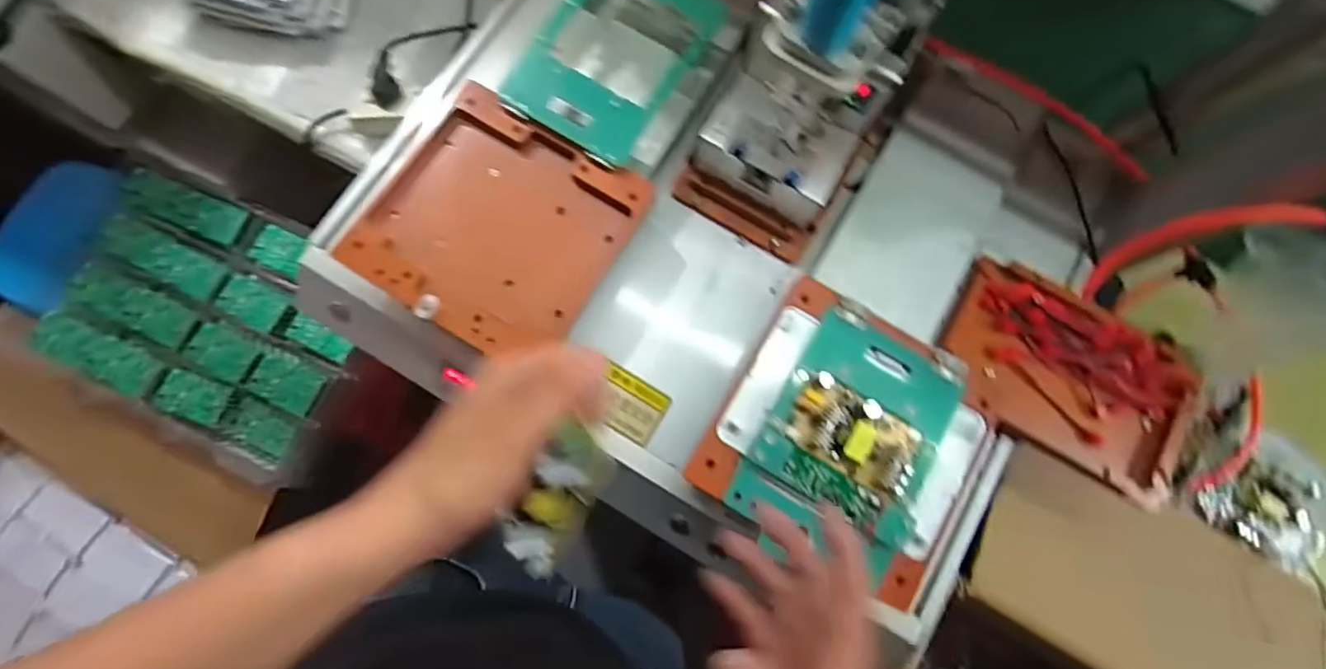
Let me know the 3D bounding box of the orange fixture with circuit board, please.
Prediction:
[{"bbox_3d":[0.154,0.080,0.471,0.200,0.039,0.194,31,81,2],"label":"orange fixture with circuit board"}]

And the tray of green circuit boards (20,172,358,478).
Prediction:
[{"bbox_3d":[-0.694,-0.029,0.904,0.440,0.035,0.340,27,80,1],"label":"tray of green circuit boards"}]

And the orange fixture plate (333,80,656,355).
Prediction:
[{"bbox_3d":[-0.142,-0.094,0.508,0.202,0.026,0.189,30,81,2],"label":"orange fixture plate"}]

